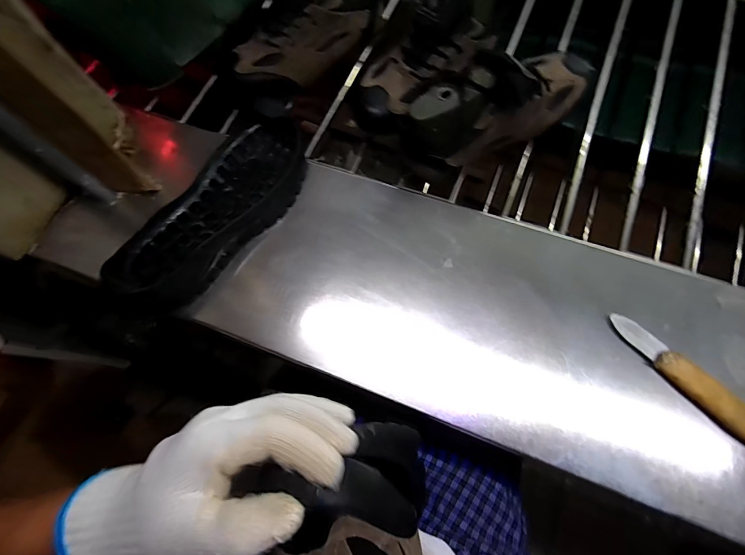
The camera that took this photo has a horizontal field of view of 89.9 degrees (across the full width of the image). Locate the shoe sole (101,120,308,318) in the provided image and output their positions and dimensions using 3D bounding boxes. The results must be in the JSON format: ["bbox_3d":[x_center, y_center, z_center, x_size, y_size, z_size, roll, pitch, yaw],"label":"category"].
[{"bbox_3d":[-0.180,-0.077,0.429,0.103,0.039,0.266,28,75,13],"label":"shoe sole"}]

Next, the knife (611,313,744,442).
[{"bbox_3d":[0.295,0.093,0.346,0.026,0.021,0.155,-43,73,-10],"label":"knife"}]

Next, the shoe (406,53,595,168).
[{"bbox_3d":[0.157,-0.206,0.449,0.253,0.126,0.085,-34,70,-7],"label":"shoe"}]

